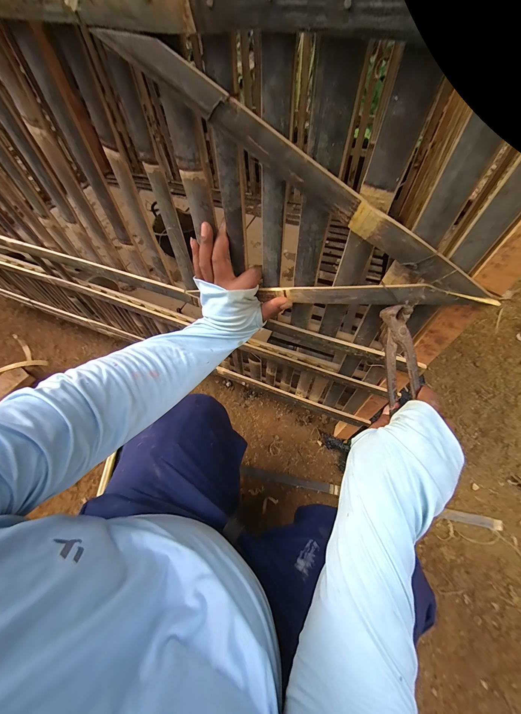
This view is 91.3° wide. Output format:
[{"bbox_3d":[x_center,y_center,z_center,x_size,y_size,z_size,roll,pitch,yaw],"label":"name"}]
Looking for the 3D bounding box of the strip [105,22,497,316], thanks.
[{"bbox_3d":[0.026,-0.134,0.279,0.378,0.176,0.013,34,64,-14],"label":"strip"}]

